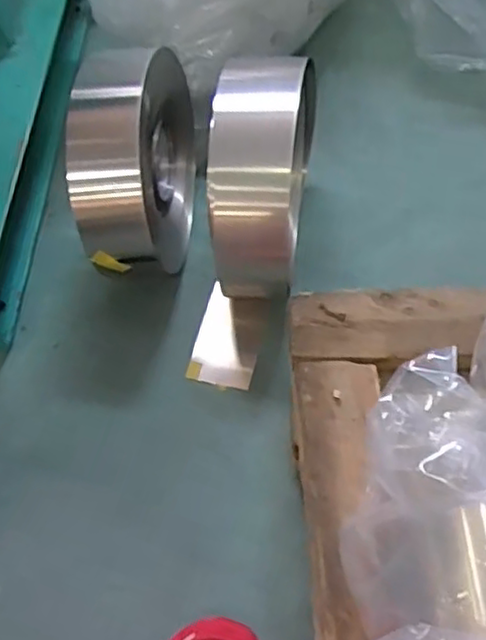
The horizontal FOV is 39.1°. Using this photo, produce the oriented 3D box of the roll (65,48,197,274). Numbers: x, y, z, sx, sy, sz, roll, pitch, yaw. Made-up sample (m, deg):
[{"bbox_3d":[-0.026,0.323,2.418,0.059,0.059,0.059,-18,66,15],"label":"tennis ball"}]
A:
[{"bbox_3d":[-0.117,-0.167,0.762,0.103,0.214,0.237,4,61,1],"label":"roll"}]

